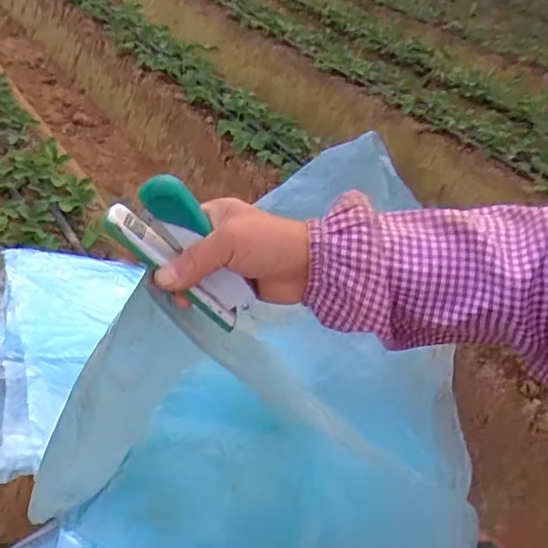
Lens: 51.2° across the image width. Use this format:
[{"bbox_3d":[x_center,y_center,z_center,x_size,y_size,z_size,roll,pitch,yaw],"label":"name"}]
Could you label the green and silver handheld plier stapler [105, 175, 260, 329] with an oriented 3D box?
[{"bbox_3d":[-0.060,-0.012,0.413,0.121,0.049,0.046,51,43,-15],"label":"green and silver handheld plier stapler"}]

